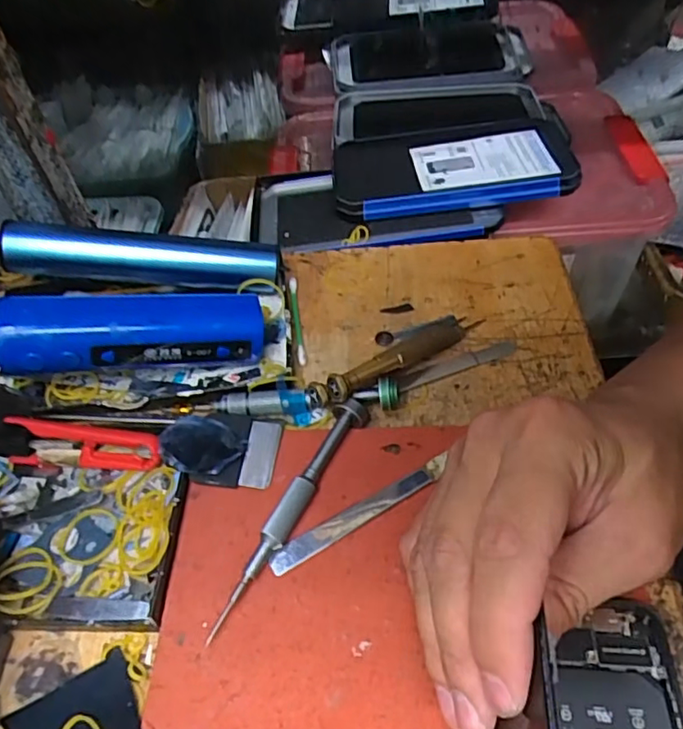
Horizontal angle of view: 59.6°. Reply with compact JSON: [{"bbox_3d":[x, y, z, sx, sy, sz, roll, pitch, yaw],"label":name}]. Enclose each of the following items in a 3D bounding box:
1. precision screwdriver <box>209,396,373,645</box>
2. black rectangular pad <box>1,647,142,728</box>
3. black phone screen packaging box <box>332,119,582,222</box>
[{"bbox_3d":[-0.025,0.066,0.276,0.013,0.017,0.124,24,57,23],"label":"precision screwdriver"},{"bbox_3d":[-0.104,0.141,0.234,0.047,0.004,0.036,-30,54,-18],"label":"black rectangular pad"},{"bbox_3d":[0.082,-0.150,0.454,0.173,0.019,0.097,-3,51,3],"label":"black phone screen packaging box"}]

